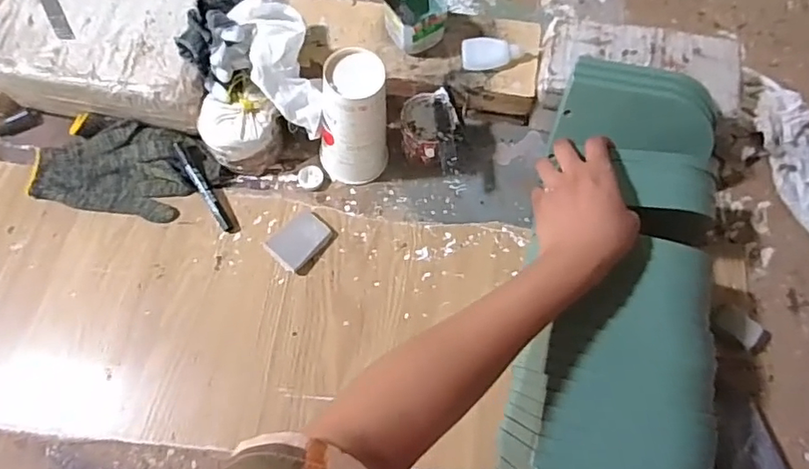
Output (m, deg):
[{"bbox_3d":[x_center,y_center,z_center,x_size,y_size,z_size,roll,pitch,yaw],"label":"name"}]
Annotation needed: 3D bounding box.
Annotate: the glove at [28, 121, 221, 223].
[{"bbox_3d":[-0.352,-0.084,0.685,0.228,0.024,0.111,11,70,4],"label":"glove"}]

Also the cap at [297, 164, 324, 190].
[{"bbox_3d":[-0.117,-0.072,0.693,0.031,0.007,0.033,0,70,0],"label":"cap"}]

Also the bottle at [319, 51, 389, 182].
[{"bbox_3d":[-0.057,-0.125,0.632,0.060,0.173,0.075,37,74,12],"label":"bottle"}]

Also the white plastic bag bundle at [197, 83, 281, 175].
[{"bbox_3d":[-0.194,-0.123,0.661,0.081,0.101,0.072,-39,74,-13],"label":"white plastic bag bundle"}]

